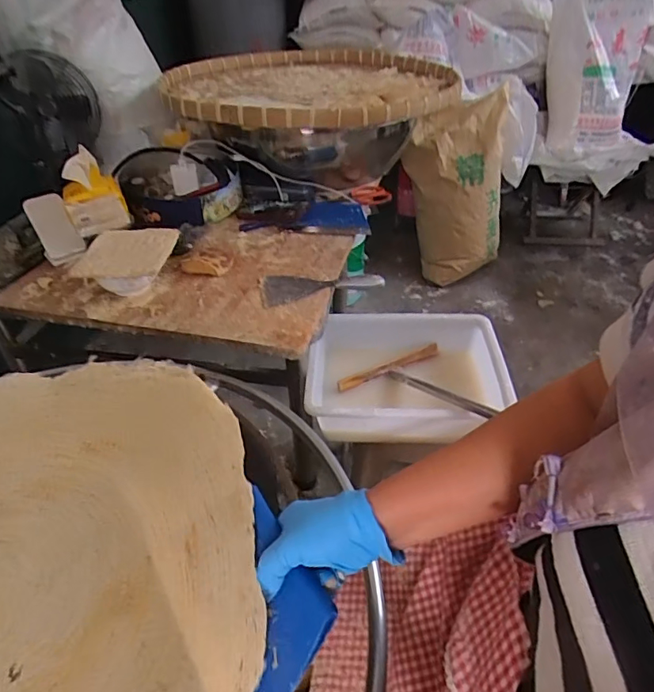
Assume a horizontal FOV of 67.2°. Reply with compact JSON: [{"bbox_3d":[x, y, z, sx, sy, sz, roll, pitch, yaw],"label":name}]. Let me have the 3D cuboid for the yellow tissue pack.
[{"bbox_3d":[-0.445,-0.287,0.935,0.104,0.133,0.118,-18,43,-20],"label":"yellow tissue pack"}]

